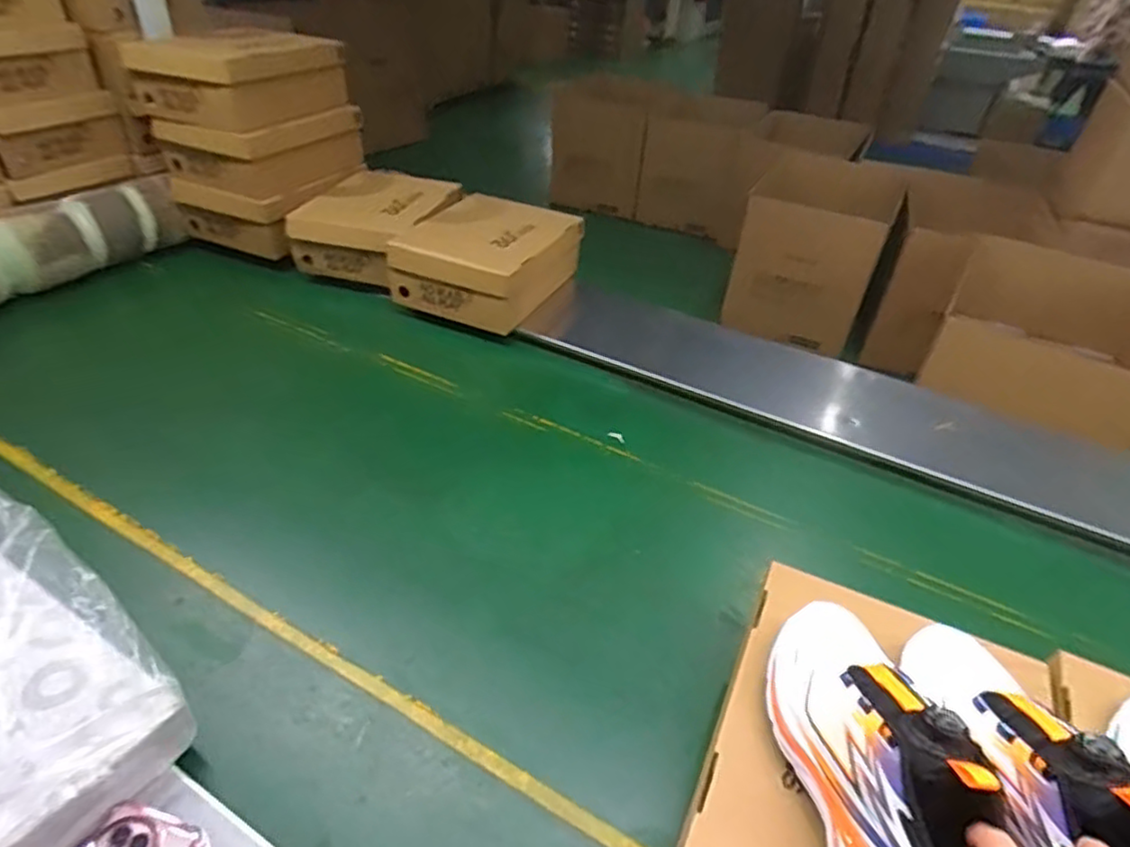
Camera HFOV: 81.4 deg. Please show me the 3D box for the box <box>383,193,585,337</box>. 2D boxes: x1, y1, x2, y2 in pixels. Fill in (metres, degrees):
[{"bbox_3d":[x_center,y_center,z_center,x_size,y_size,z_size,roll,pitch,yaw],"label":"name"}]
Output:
[{"bbox_3d":[-0.148,-0.312,1.259,0.265,0.136,0.292,16,39,15],"label":"box"}]

